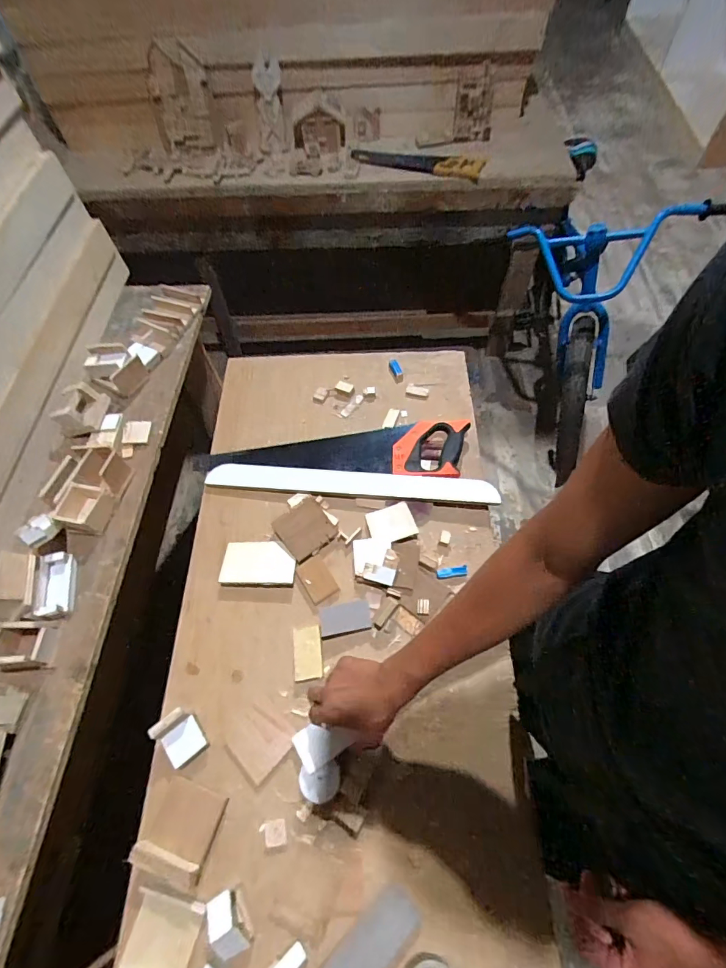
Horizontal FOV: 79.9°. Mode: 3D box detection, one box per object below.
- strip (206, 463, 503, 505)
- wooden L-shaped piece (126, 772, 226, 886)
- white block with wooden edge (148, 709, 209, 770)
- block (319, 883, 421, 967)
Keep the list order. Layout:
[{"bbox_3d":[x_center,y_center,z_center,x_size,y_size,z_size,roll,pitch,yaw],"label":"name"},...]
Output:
[{"bbox_3d":[-0.029,-0.002,0.773,0.511,0.014,0.048,3,77,8],"label":"strip"},{"bbox_3d":[-0.235,0.444,0.560,0.089,0.031,0.099,15,63,10],"label":"wooden L-shaped piece"},{"bbox_3d":[-0.253,0.349,0.595,0.049,0.035,0.062,-39,67,-17],"label":"white block with wooden edge"},{"bbox_3d":[0.001,0.557,0.509,0.153,0.016,0.058,-39,67,-17],"label":"block"}]

